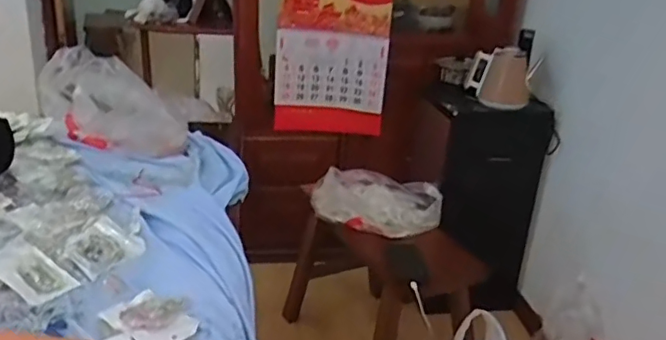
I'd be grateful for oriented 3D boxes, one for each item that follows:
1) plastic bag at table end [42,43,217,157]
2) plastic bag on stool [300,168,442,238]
[{"bbox_3d":[-0.500,-0.157,1.271,0.396,0.157,0.230,31,33,20],"label":"plastic bag at table end"},{"bbox_3d":[0.096,0.072,1.540,0.389,0.114,0.201,10,23,13],"label":"plastic bag on stool"}]

